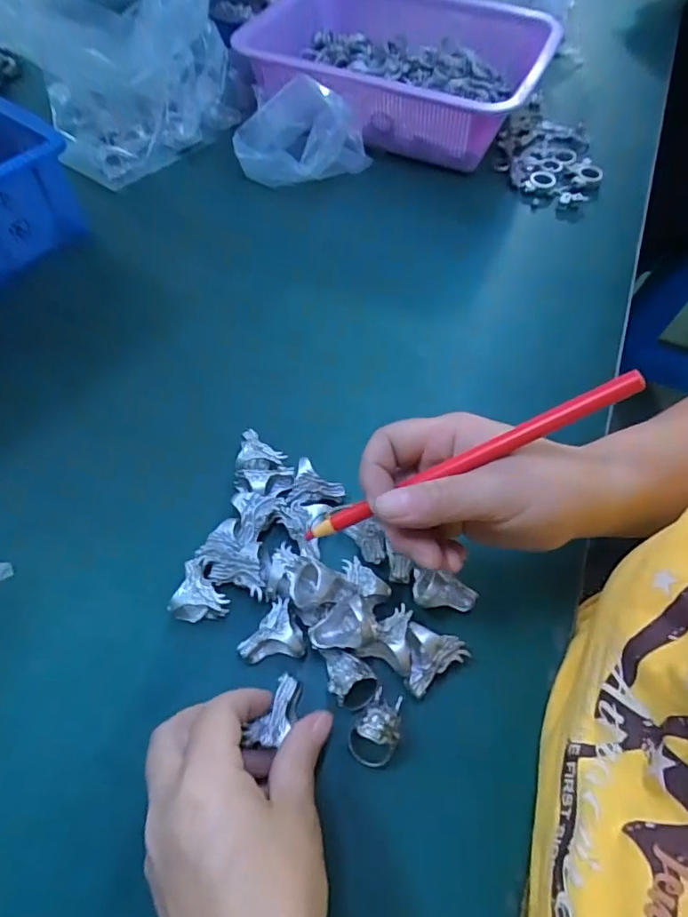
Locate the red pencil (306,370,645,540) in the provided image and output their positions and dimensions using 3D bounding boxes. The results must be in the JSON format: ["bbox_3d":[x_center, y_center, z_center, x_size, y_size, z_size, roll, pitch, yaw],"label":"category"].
[{"bbox_3d":[0.052,0.004,0.246,0.167,0.008,0.008,-27,57,20],"label":"red pencil"}]

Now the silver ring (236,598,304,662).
[{"bbox_3d":[-0.040,0.098,0.304,0.036,0.028,0.032,3,58,-1],"label":"silver ring"}]

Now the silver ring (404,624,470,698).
[{"bbox_3d":[0.052,0.112,0.296,0.032,0.027,0.033,2,58,-3],"label":"silver ring"}]

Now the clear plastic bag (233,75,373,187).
[{"bbox_3d":[-0.044,-0.305,0.517,0.131,0.091,0.050,7,60,3],"label":"clear plastic bag"}]

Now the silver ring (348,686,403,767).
[{"bbox_3d":[0.018,0.142,0.281,0.023,0.025,0.037,22,59,10],"label":"silver ring"}]

